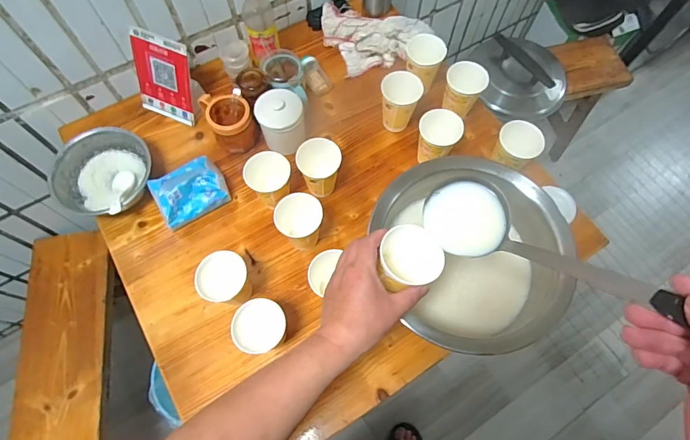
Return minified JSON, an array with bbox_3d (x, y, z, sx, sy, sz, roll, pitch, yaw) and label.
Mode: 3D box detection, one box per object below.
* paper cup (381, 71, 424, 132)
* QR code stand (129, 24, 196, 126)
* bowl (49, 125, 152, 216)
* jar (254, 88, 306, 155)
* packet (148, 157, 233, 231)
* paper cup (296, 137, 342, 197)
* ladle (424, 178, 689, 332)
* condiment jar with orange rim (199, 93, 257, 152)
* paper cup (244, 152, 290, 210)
[{"bbox_3d":[0.106,-0.227,0.799,0.074,0.109,0.067,13,68,4],"label":"paper cup"},{"bbox_3d":[-0.357,-0.278,0.797,0.132,0.145,0.078,24,69,8],"label":"QR code stand"},{"bbox_3d":[-0.450,-0.087,0.769,0.168,0.078,0.160,1,68,-1],"label":"bowl"},{"bbox_3d":[-0.119,-0.183,0.769,0.084,0.103,0.077,1,68,-1],"label":"jar"},{"bbox_3d":[-0.286,-0.053,0.750,0.126,0.063,0.086,-34,73,-14],"label":"packet"},{"bbox_3d":[-0.046,-0.093,0.744,0.074,0.095,0.071,1,68,-1],"label":"paper cup"},{"bbox_3d":[0.207,0.035,0.348,0.076,0.076,0.342,-35,29,-14],"label":"ladle"},{"bbox_3d":[-0.222,-0.191,0.789,0.084,0.074,0.095,-21,70,-9],"label":"condiment jar with orange rim"},{"bbox_3d":[-0.133,-0.067,0.719,0.072,0.098,0.071,1,68,-1],"label":"paper cup"}]

